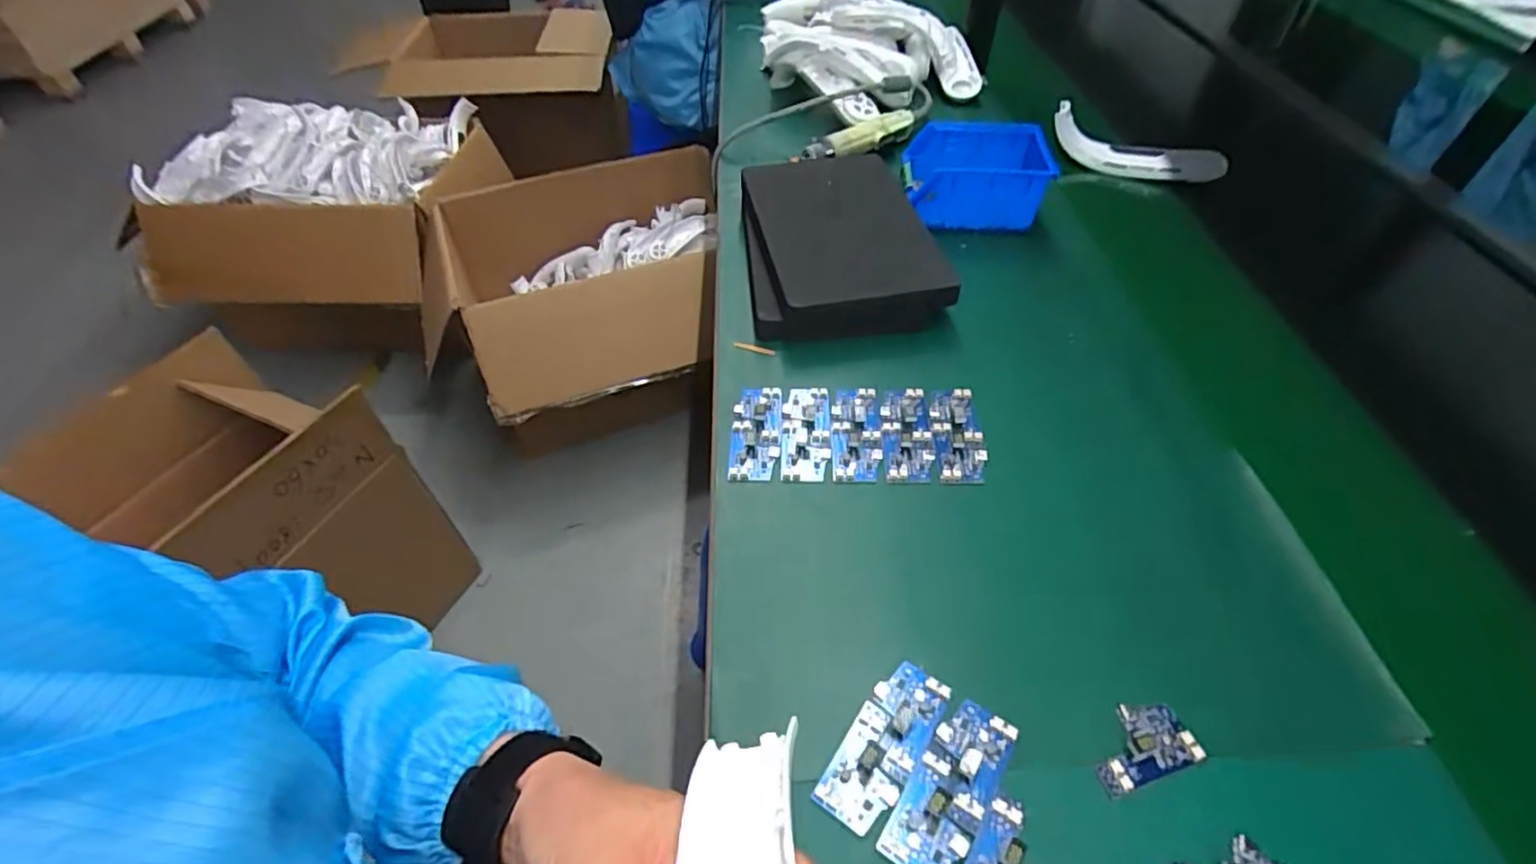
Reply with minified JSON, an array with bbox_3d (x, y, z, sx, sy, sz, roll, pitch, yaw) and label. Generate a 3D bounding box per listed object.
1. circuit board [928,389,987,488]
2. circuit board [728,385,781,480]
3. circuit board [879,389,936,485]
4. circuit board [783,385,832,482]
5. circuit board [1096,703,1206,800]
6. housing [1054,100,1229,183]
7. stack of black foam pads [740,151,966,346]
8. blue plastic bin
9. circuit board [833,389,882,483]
[{"bbox_3d":[0.144,0.003,0.492,0.036,0.008,0.090,0,49,2],"label":"circuit board"},{"bbox_3d":[-0.009,0.000,0.495,0.037,0.004,0.089,1,49,2],"label":"circuit board"},{"bbox_3d":[0.106,0.000,0.491,0.035,0.004,0.090,0,49,1],"label":"circuit board"},{"bbox_3d":[0.029,0.000,0.495,0.037,0.004,0.089,0,49,2],"label":"circuit board"},{"bbox_3d":[0.199,0.165,0.344,0.058,0.011,0.035,-15,50,-12],"label":"circuit board"},{"bbox_3d":[0.435,-0.334,0.754,0.197,0.063,0.030,10,50,10],"label":"housing"},{"bbox_3d":[0.069,-0.197,0.632,0.183,0.049,0.261,-5,49,-3],"label":"stack of black foam pads"},{"bbox_3d":[0.216,-0.262,0.677,0.134,0.079,0.112,5,49,6],"label":"blue plastic bin"},{"bbox_3d":[0.068,0.000,0.494,0.036,0.005,0.088,1,49,2],"label":"circuit board"}]

